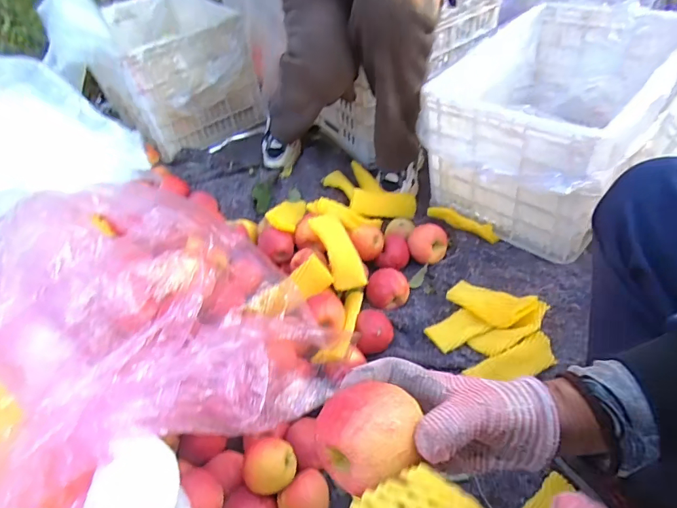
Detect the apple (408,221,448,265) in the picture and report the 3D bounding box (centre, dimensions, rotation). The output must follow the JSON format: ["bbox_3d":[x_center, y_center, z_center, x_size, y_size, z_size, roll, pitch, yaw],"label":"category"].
[{"bbox_3d":[0.186,-0.018,0.907,0.078,0.069,0.072,-3,47,3],"label":"apple"}]

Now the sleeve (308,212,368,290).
[{"bbox_3d":[0.001,-0.007,0.820,0.066,0.047,0.163,-19,64,-11],"label":"sleeve"}]

